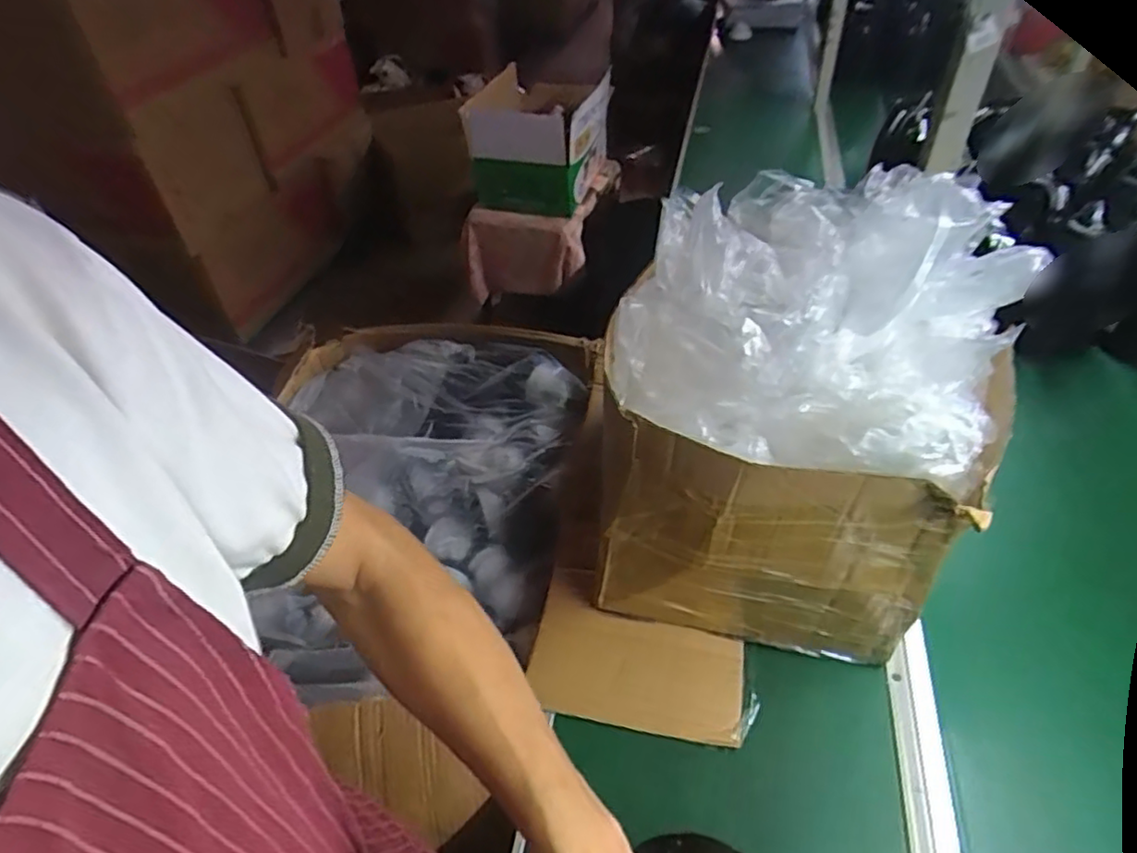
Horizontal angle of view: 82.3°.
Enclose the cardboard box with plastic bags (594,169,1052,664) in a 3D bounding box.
[{"bbox_3d":[0.220,-0.032,0.678,0.335,0.405,0.372,7,46,11],"label":"cardboard box with plastic bags"}]

